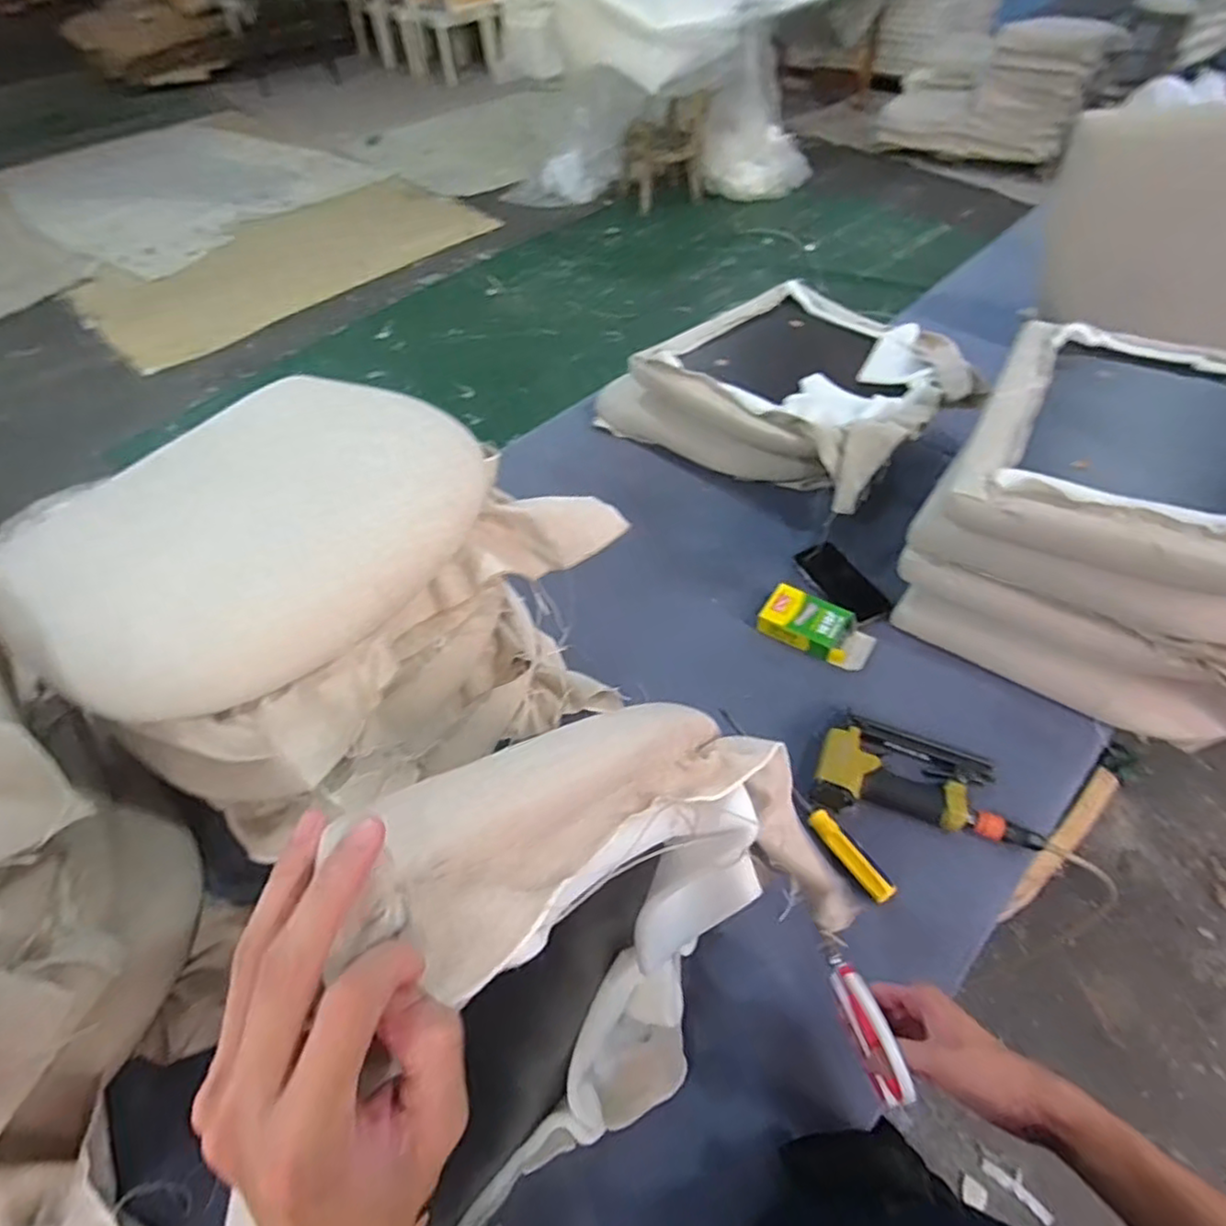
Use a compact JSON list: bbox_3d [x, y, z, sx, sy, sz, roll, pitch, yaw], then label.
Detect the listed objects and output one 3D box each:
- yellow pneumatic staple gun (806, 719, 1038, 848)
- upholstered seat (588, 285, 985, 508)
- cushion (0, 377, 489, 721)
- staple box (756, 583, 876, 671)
[{"bbox_3d":[0.367,0.191,0.803,0.239,0.044,0.134,8,52,9],"label":"yellow pneumatic staple gun"},{"bbox_3d":[0.319,-0.412,1.199,0.559,0.160,0.459,33,60,26],"label":"upholstered seat"},{"bbox_3d":[-0.352,-0.096,0.634,0.395,0.059,0.399,26,57,22],"label":"cushion"},{"bbox_3d":[0.289,0.020,0.938,0.156,0.035,0.076,27,58,22],"label":"staple box"}]

